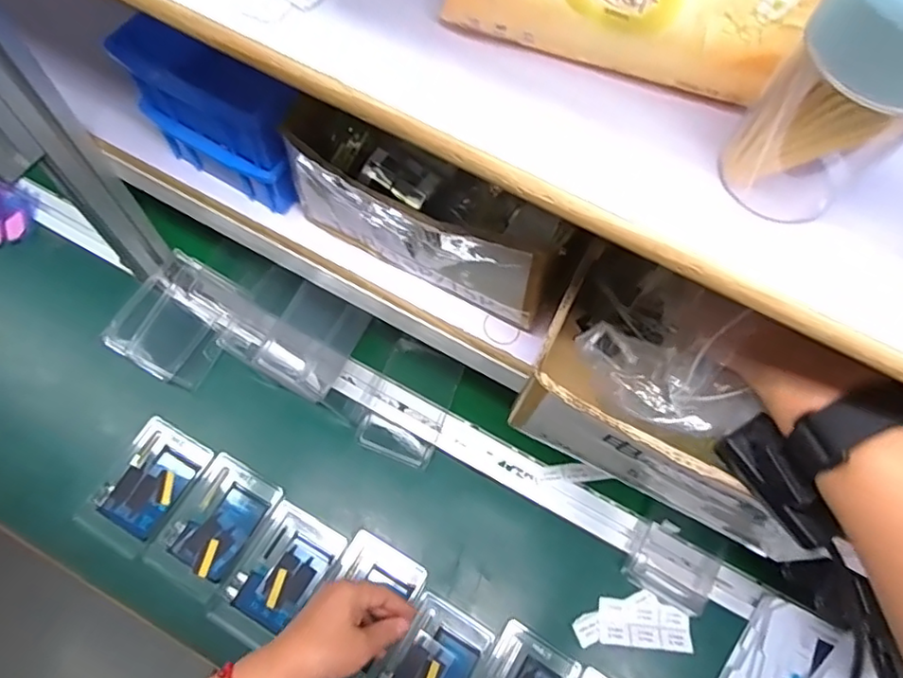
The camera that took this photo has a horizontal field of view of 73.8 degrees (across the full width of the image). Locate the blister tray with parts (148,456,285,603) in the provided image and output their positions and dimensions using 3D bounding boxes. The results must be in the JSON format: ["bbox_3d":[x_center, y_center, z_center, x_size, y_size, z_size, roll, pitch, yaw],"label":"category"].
[{"bbox_3d":[-0.247,0.195,0.631,0.086,0.006,0.129,28,67,7],"label":"blister tray with parts"}]

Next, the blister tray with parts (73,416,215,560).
[{"bbox_3d":[-0.329,0.158,0.645,0.085,0.012,0.130,30,68,8],"label":"blister tray with parts"}]

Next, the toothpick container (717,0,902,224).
[{"bbox_3d":[0.129,-0.079,0.199,0.050,0.083,0.042,35,68,10],"label":"toothpick container"}]

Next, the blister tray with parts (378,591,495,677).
[{"bbox_3d":[-0.023,0.333,0.597,0.081,0.011,0.130,31,68,8],"label":"blister tray with parts"}]

